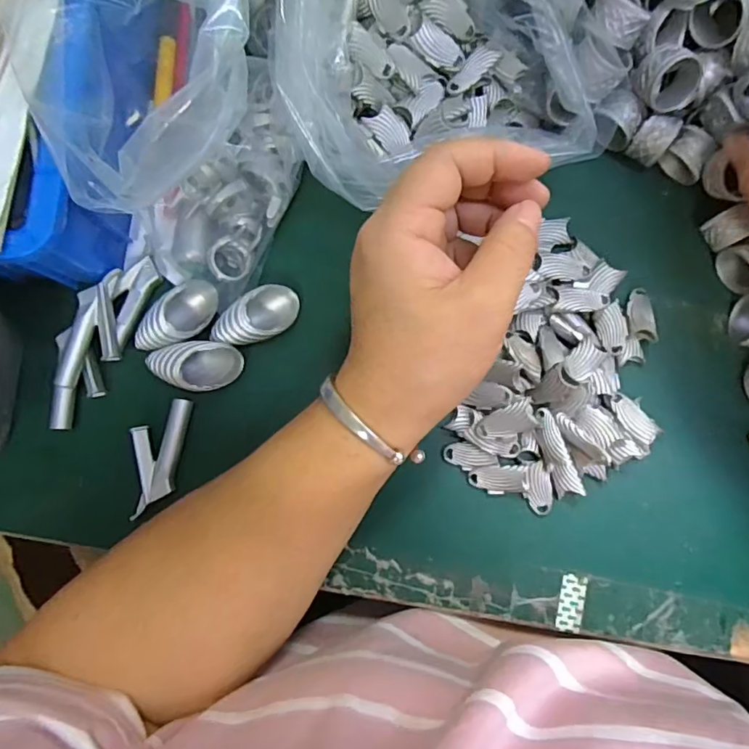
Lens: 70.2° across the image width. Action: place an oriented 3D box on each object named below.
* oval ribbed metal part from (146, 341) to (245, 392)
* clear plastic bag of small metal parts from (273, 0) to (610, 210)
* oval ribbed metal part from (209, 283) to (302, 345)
[{"bbox_3d":[-0.094,-0.004,0.276,0.045,0.015,0.025,-1,83,2],"label":"oval ribbed metal part"},{"bbox_3d":[0.033,-0.157,0.252,0.151,0.077,0.128,-8,83,1],"label":"clear plastic bag of small metal parts"},{"bbox_3d":[-0.062,-0.029,0.278,0.047,0.018,0.023,-32,83,-2],"label":"oval ribbed metal part"}]

